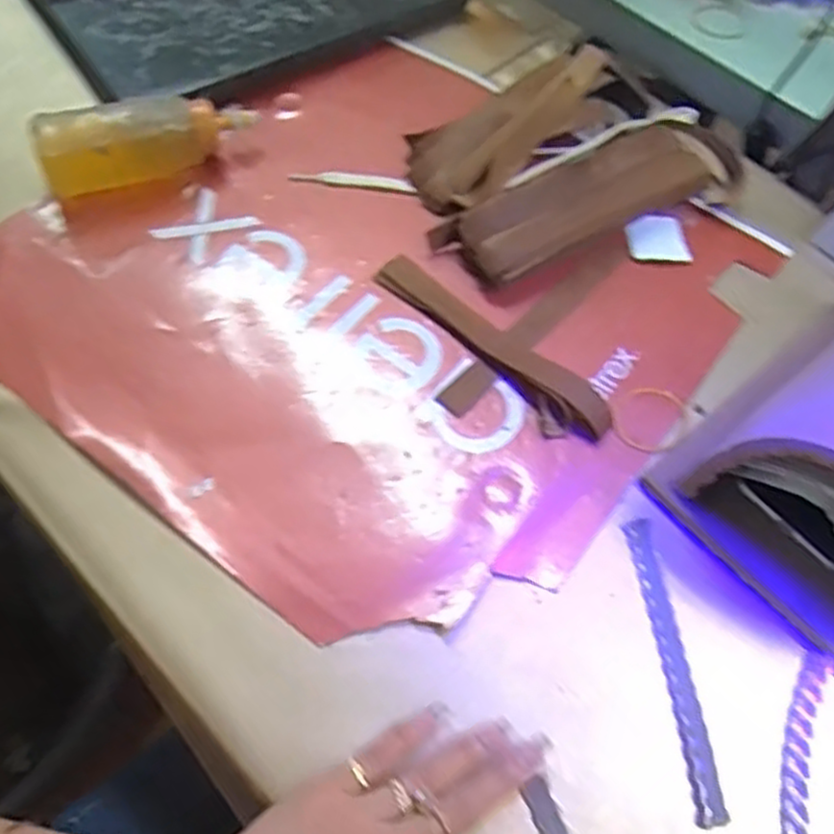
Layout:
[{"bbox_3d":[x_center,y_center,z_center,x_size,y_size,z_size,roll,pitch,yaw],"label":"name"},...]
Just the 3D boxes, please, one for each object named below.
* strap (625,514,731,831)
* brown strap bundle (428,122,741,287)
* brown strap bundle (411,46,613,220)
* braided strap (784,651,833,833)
[{"bbox_3d":[0.128,0.122,0.383,0.014,0.005,0.147,-3,61,-7],"label":"strap"},{"bbox_3d":[0.123,-0.148,0.517,0.226,0.030,0.061,-25,65,-18],"label":"brown strap bundle"},{"bbox_3d":[0.072,-0.215,0.545,0.191,0.036,0.069,-38,70,-23],"label":"brown strap bundle"},{"bbox_3d":[0.180,0.182,0.352,0.019,0.005,0.148,16,60,4],"label":"braided strap"}]

